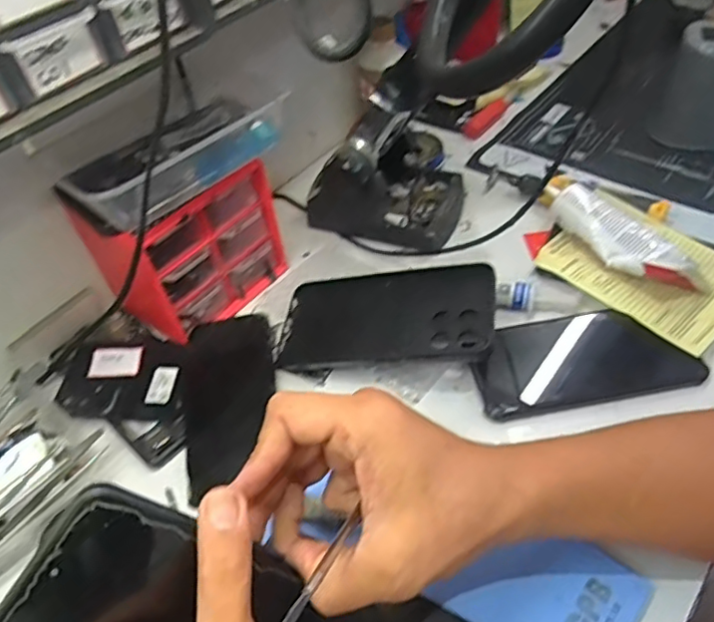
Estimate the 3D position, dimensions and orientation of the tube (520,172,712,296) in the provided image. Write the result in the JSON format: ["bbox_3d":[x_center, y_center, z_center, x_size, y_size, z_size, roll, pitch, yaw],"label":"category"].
[{"bbox_3d":[0.209,-0.076,0.510,0.048,0.027,0.188,-29,52,-18],"label":"tube"}]

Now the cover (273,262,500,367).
[{"bbox_3d":[0.021,0.006,0.461,0.164,0.013,0.079,-5,56,22],"label":"cover"}]

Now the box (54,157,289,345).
[{"bbox_3d":[-0.140,-0.067,0.492,0.141,0.108,0.101,-37,54,-23],"label":"box"}]

